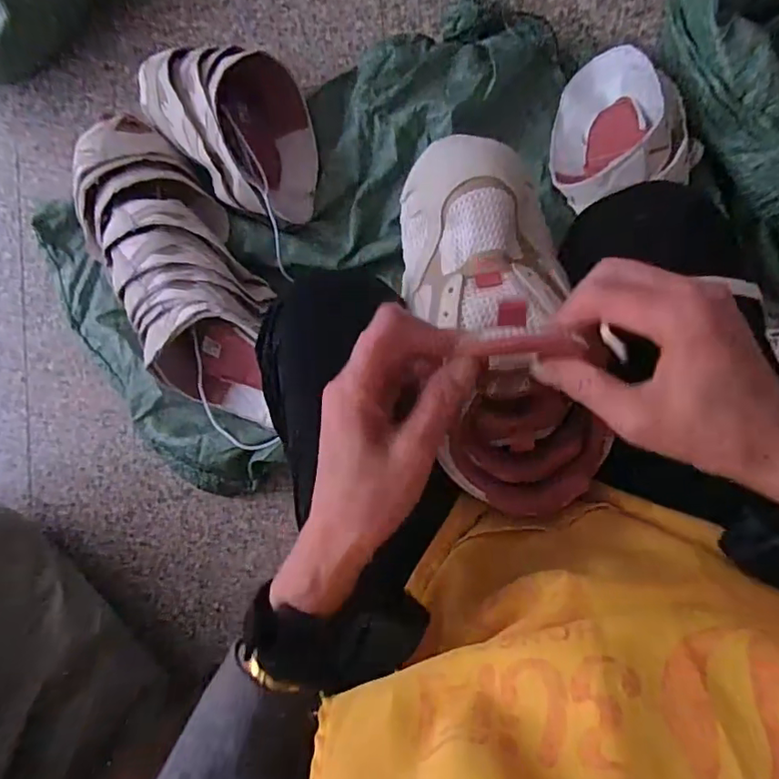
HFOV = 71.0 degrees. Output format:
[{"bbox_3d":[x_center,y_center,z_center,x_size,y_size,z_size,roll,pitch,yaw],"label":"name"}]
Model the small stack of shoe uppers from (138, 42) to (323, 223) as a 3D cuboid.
[{"bbox_3d":[-0.190,-0.349,0.732,0.172,0.132,0.230,-43,85,4],"label":"small stack of shoe uppers"}]

